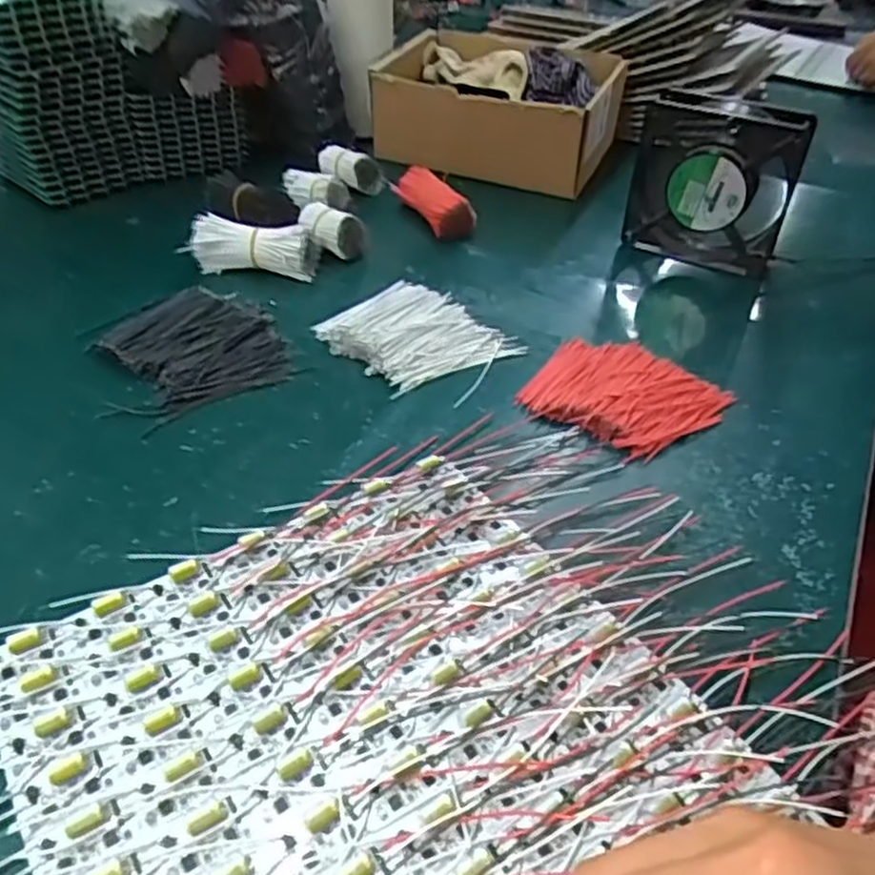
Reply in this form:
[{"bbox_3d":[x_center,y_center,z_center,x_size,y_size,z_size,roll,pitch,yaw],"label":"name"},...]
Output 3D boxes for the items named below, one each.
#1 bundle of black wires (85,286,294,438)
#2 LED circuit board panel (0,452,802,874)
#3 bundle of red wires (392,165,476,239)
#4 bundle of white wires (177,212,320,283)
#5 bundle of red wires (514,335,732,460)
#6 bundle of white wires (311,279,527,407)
[{"bbox_3d":[-0.159,-0.059,0.483,0.116,0.020,0.107,-24,48,-28],"label":"bundle of black wires"},{"bbox_3d":[-0.013,0.129,0.278,0.237,0.009,0.283,-24,48,-28],"label":"LED circuit board panel"},{"bbox_3d":[-0.003,-0.203,0.640,0.035,0.034,0.083,-24,48,-29],"label":"bundle of red wires"},{"bbox_3d":[-0.141,-0.144,0.564,0.093,0.035,0.031,4,41,1],"label":"bundle of white wires"},{"bbox_3d":[0.117,-0.029,0.468,0.108,0.014,0.096,29,47,27],"label":"bundle of red wires"},{"bbox_3d":[-0.012,-0.070,0.509,0.120,0.018,0.098,31,47,28],"label":"bundle of white wires"}]

